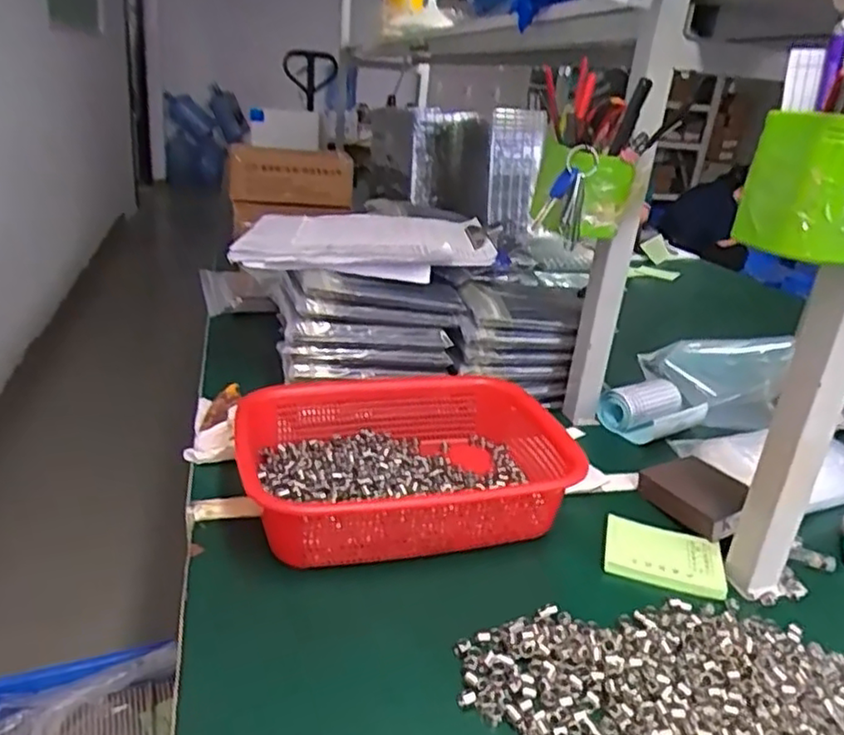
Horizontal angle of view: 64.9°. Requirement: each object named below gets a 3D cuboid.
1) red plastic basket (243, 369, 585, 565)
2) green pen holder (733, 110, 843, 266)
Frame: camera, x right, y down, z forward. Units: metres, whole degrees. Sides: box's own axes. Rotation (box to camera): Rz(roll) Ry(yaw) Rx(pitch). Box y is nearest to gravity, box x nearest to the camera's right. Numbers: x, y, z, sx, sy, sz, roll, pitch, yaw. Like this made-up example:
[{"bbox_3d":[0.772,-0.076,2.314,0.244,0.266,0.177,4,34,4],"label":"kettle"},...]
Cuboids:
[{"bbox_3d":[-0.001,0.087,0.602,0.291,0.074,0.204,-2,23,-18],"label":"red plastic basket"},{"bbox_3d":[0.247,-0.110,0.407,0.064,0.081,0.062,0,23,-15],"label":"green pen holder"}]

